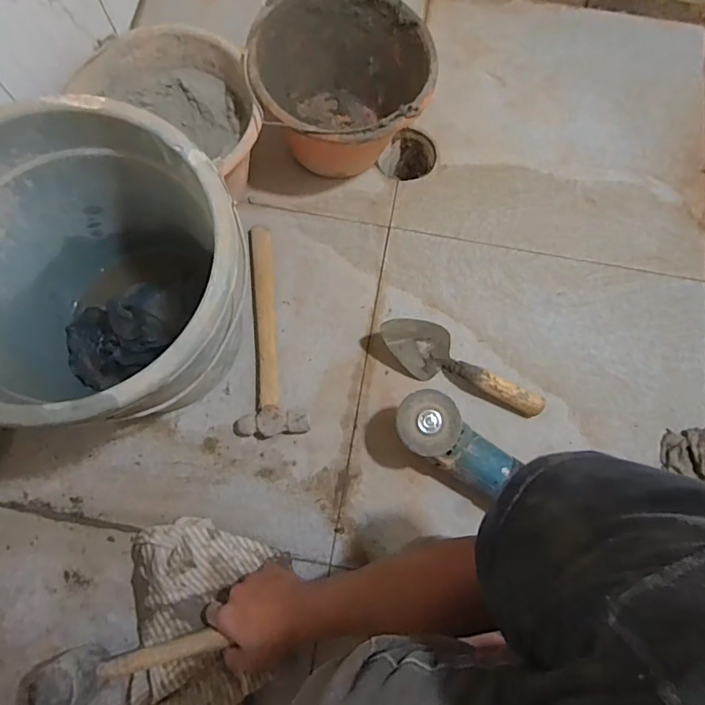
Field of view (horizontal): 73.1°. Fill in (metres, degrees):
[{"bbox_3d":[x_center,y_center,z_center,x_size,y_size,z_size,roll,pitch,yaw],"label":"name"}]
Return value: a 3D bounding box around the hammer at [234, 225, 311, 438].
[{"bbox_3d":[-0.142,-0.032,0.693,0.095,0.034,0.314,-12,76,-5],"label":"hammer"}]

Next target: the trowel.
[{"bbox_3d":[0.155,0.019,0.669,0.241,0.061,0.072,26,76,6],"label":"trowel"}]

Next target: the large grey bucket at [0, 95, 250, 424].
[{"bbox_3d":[-0.265,-0.065,0.541,0.303,0.256,0.302,1,76,-4],"label":"large grey bucket"}]

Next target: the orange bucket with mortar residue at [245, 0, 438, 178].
[{"bbox_3d":[-0.015,-0.373,0.707,0.241,0.180,0.243,0,75,-1],"label":"orange bucket with mortar residue"}]

